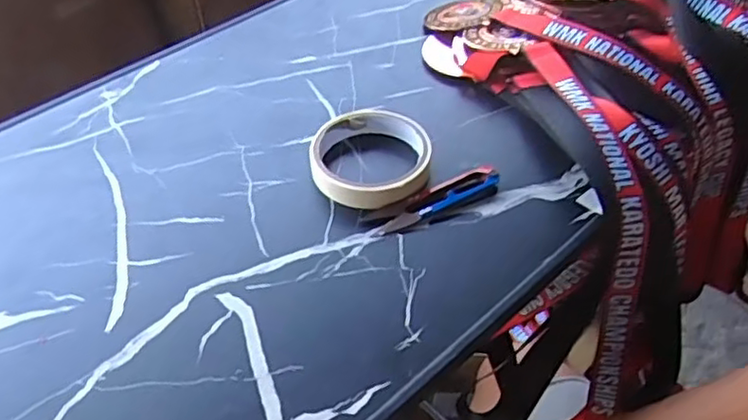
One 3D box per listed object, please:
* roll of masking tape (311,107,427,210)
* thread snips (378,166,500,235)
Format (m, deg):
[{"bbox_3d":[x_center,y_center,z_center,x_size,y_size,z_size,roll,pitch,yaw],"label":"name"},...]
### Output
[{"bbox_3d":[-0.003,-0.039,0.478,0.085,0.027,0.086,5,49,-1],"label":"roll of masking tape"},{"bbox_3d":[0.045,-0.009,0.454,0.092,0.014,0.019,-21,54,-21],"label":"thread snips"}]

